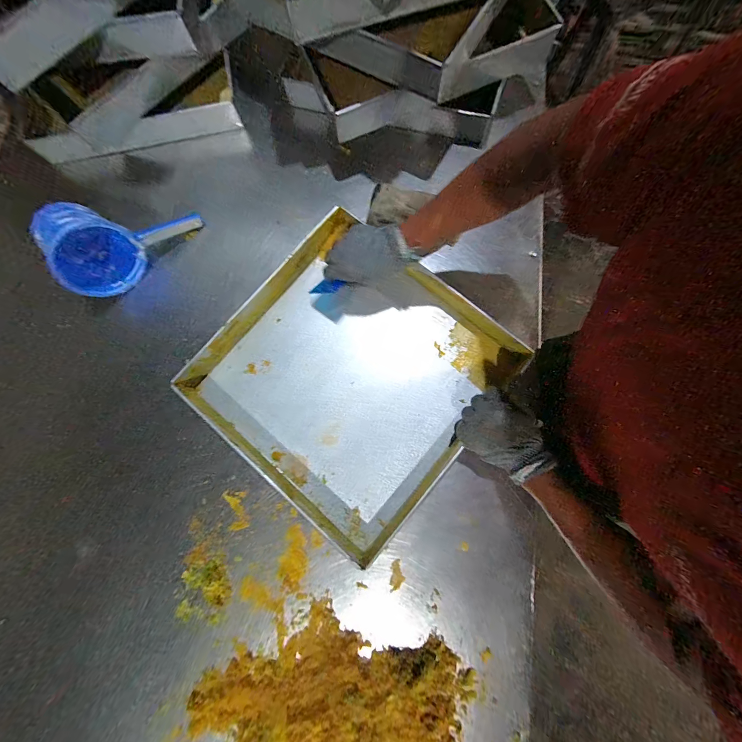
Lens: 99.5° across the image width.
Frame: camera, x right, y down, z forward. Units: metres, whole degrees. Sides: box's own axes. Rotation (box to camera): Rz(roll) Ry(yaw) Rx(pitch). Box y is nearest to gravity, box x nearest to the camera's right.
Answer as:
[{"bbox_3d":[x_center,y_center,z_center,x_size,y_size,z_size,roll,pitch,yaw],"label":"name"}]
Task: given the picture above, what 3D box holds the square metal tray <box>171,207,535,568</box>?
[{"bbox_3d":[-0.037,0.002,0.580,0.472,0.061,0.467,39,83,7],"label":"square metal tray"}]

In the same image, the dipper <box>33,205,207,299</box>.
[{"bbox_3d":[-0.480,-0.269,0.602,0.261,0.116,0.140,-34,82,-5],"label":"dipper"}]

